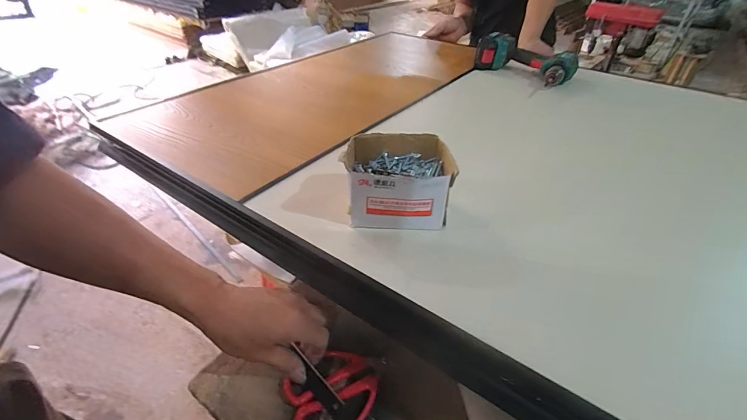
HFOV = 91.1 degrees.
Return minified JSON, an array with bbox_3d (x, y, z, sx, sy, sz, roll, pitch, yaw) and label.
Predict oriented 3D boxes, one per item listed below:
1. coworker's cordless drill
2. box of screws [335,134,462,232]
[{"bbox_3d":[0.370,-0.365,0.911,0.243,0.074,0.150,25,43,27],"label":"coworker's cordless drill"},{"bbox_3d":[0.030,-0.035,0.452,0.118,0.083,0.103,0,38,-2],"label":"box of screws"}]

